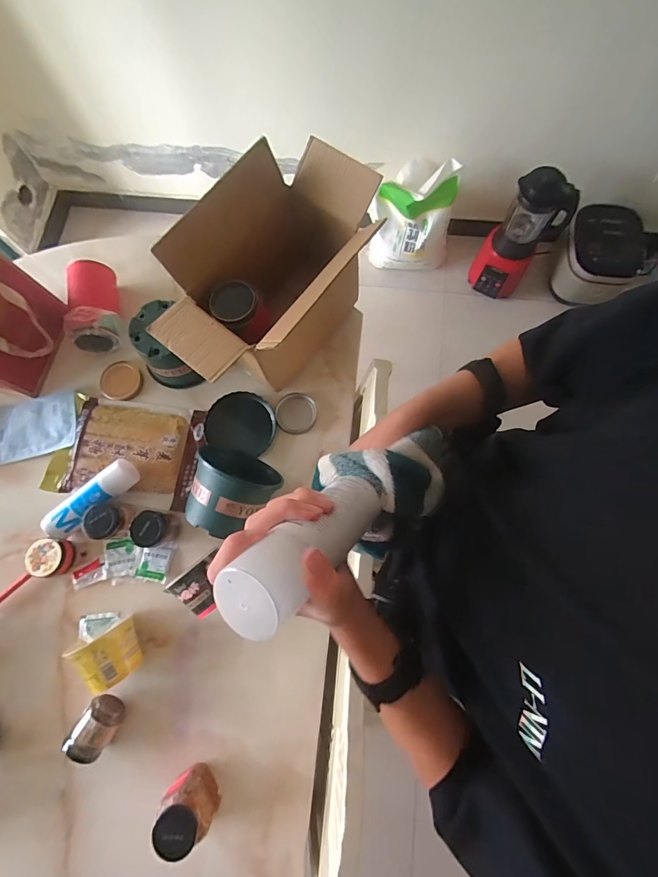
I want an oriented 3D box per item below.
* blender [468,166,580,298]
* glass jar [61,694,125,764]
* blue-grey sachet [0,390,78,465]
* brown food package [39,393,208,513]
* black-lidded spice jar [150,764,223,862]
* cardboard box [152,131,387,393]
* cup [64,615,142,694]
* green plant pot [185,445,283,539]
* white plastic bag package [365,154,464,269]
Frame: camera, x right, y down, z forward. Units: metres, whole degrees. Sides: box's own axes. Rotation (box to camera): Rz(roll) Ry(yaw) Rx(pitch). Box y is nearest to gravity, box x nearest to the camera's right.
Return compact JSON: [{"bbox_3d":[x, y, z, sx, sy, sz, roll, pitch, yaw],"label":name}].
[{"bbox_3d":[0.703,-0.740,1.460,0.218,0.453,0.218,34,79,10],"label":"blender"},{"bbox_3d":[-0.351,0.438,0.603,0.060,0.049,0.079,30,79,9],"label":"glass jar"},{"bbox_3d":[-0.562,-0.022,0.760,0.180,0.014,0.119,-13,74,4],"label":"blue-grey sachet"},{"bbox_3d":[-0.369,0.021,0.736,0.256,0.028,0.191,10,76,4],"label":"brown food package"},{"bbox_3d":[-0.200,0.521,0.567,0.057,0.104,0.069,-28,77,-5],"label":"black-lidded spice jar"},{"bbox_3d":[-0.112,-0.265,0.678,0.194,0.249,0.387,33,79,9],"label":"cardboard box"},{"bbox_3d":[-0.342,0.337,0.613,0.104,0.091,0.080,-24,76,-4],"label":"cup"},{"bbox_3d":[-0.162,0.079,0.660,0.129,0.145,0.113,24,105,-16],"label":"green plant pot"},{"bbox_3d":[0.337,-0.889,1.617,0.329,0.370,0.223,-3,76,1],"label":"white plastic bag package"}]

